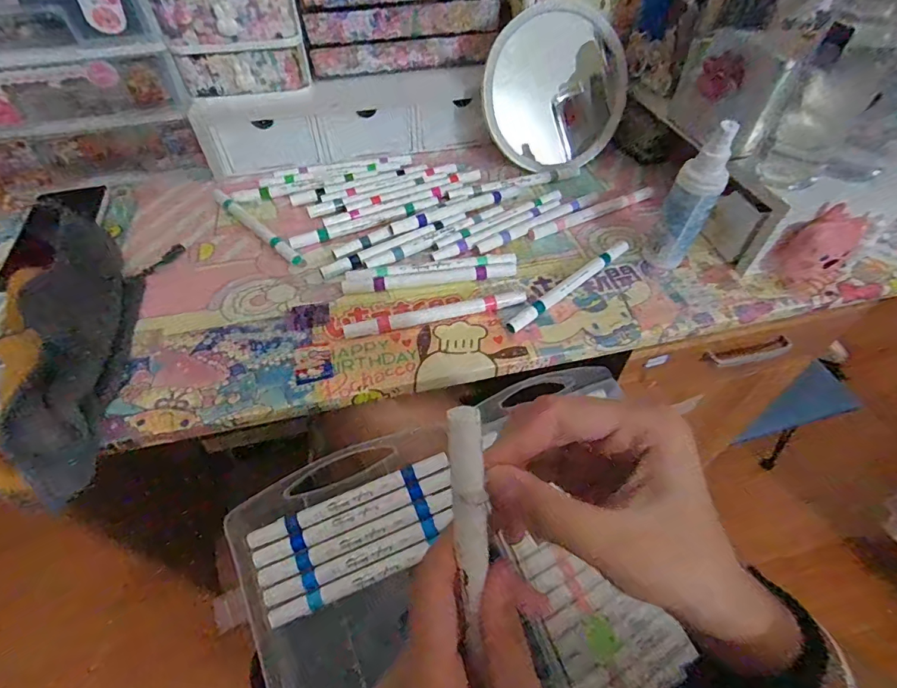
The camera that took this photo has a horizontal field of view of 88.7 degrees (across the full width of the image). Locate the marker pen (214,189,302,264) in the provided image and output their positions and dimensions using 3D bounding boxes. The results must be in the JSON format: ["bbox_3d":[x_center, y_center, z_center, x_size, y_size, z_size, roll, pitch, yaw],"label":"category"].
[{"bbox_3d":[-0.204,-0.127,0.478,0.012,0.016,0.164,-37,60,-27],"label":"marker pen"}]

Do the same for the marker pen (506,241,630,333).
[{"bbox_3d":[0.115,-0.059,0.428,0.170,0.011,0.016,-35,59,-26],"label":"marker pen"}]

